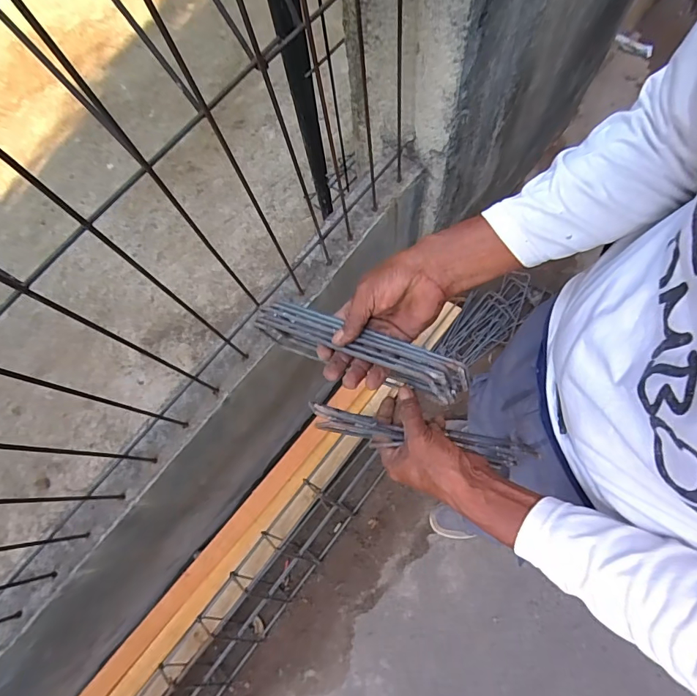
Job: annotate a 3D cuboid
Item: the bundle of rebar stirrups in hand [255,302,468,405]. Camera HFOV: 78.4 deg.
[{"bbox_3d":[0.005,0.007,0.488,0.254,0.083,0.050,16,71,34],"label":"bundle of rebar stirrups in hand"}]

